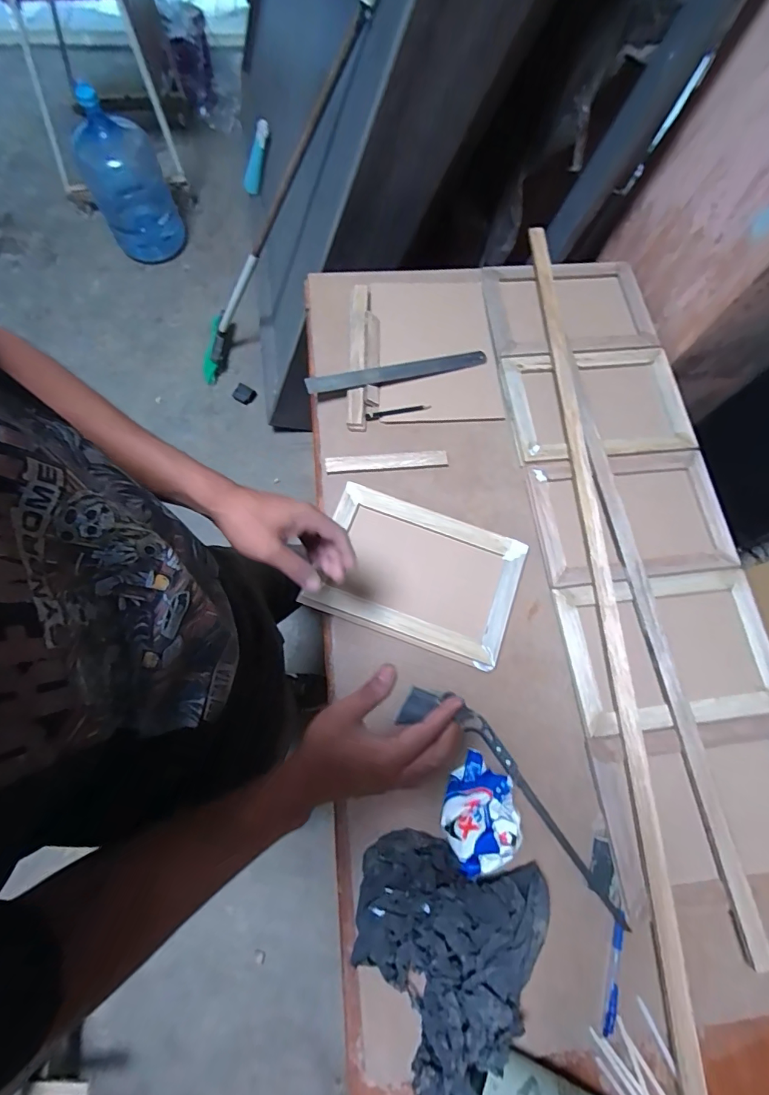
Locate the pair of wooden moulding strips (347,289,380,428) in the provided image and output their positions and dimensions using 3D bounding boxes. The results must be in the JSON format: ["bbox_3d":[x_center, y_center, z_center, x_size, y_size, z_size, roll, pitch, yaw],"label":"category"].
[{"bbox_3d":[-0.036,-0.338,0.790,0.054,0.023,0.292,0,72,-2],"label":"pair of wooden moulding strips"}]

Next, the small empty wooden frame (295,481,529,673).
[{"bbox_3d":[0.050,0.039,0.691,0.293,0.013,0.205,19,73,4],"label":"small empty wooden frame"}]

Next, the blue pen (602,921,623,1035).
[{"bbox_3d":[0.275,0.506,0.543,0.015,0.009,0.124,15,72,3],"label":"blue pen"}]

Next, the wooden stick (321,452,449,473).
[{"bbox_3d":[0.004,-0.141,0.741,0.194,0.014,0.025,-5,72,-3],"label":"wooden stick"}]

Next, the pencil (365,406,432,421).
[{"bbox_3d":[0.023,-0.228,0.770,0.111,0.004,0.012,-12,73,-5],"label":"pencil"}]

